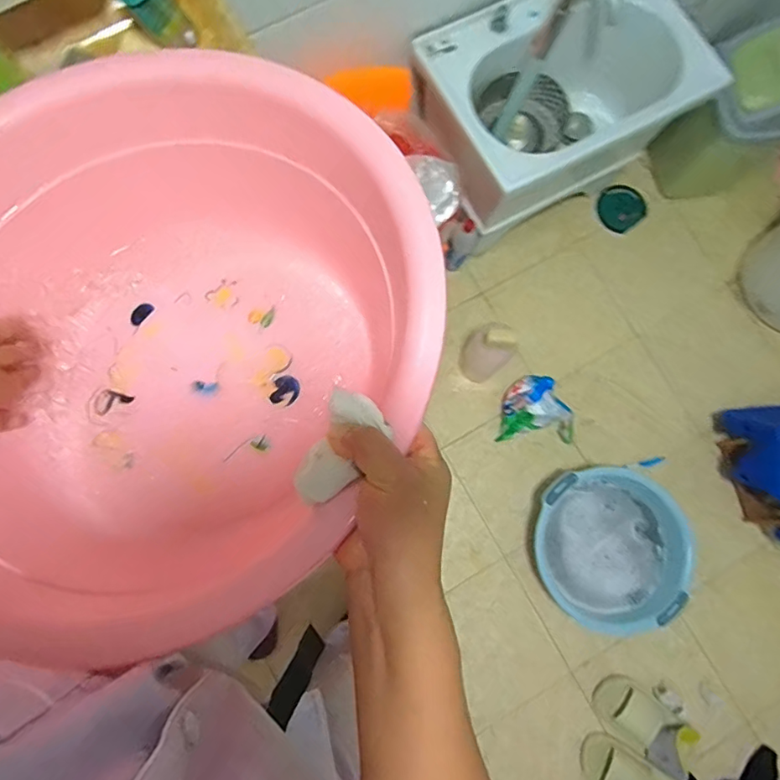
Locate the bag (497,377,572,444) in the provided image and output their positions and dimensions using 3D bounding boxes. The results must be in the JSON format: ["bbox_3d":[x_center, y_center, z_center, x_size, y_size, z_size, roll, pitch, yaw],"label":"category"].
[{"bbox_3d":[0.384,0.051,1.389,0.179,0.093,0.172,-1,80,-2],"label":"bag"}]

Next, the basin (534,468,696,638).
[{"bbox_3d":[0.532,0.392,1.280,0.348,0.137,0.388,0,80,-2],"label":"basin"}]

